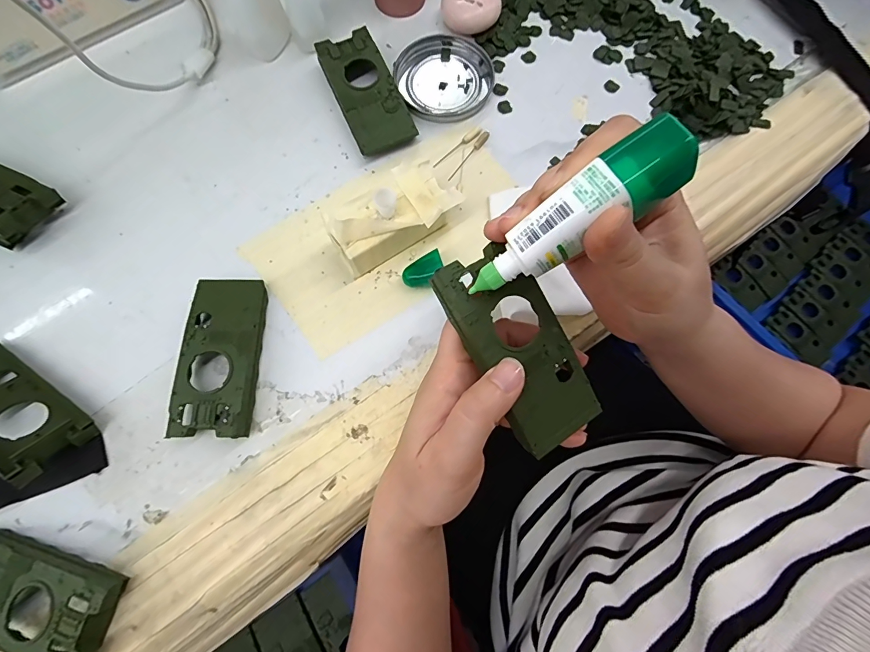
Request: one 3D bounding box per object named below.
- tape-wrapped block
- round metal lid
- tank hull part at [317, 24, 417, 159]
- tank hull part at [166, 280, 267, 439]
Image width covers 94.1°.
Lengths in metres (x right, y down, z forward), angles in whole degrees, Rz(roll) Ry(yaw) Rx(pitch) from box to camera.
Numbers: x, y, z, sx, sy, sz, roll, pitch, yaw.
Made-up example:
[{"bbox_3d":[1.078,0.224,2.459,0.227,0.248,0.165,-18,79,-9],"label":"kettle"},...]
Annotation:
[{"bbox_3d":[-0.027,-0.074,0.277,0.088,0.045,0.053,-33,77,-8],"label":"tape-wrapped block"},{"bbox_3d":[0.008,-0.203,0.330,0.078,0.009,0.075,0,75,1],"label":"round metal lid"},{"bbox_3d":[-0.054,-0.182,0.319,0.046,0.020,0.102,-24,76,-6],"label":"tank hull part"},{"bbox_3d":[-0.140,0.019,0.267,0.047,0.020,0.103,0,75,1],"label":"tank hull part"}]

